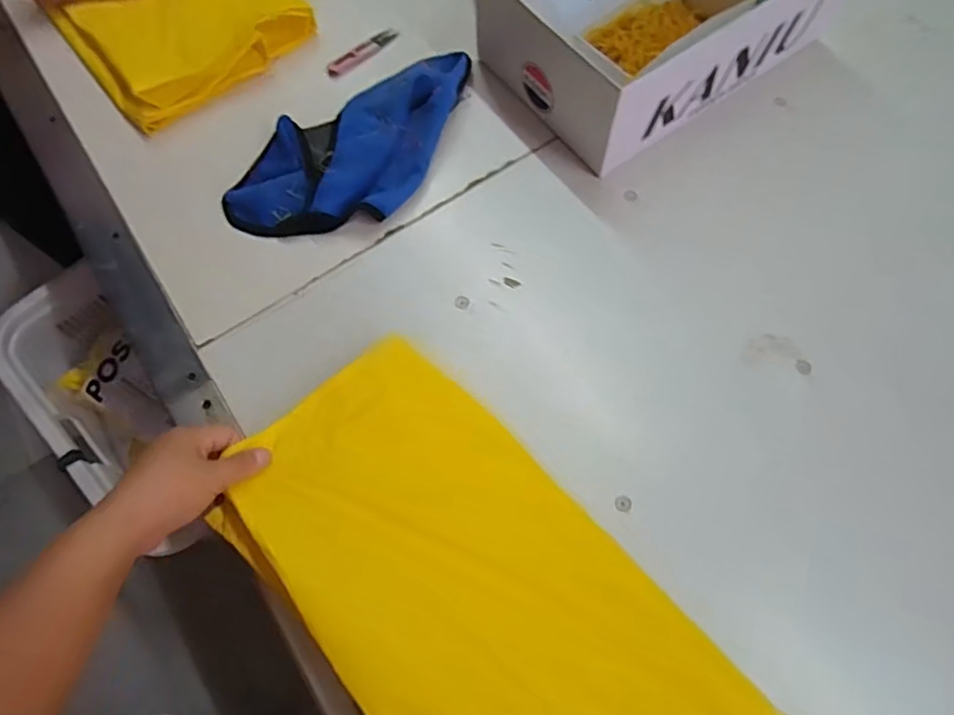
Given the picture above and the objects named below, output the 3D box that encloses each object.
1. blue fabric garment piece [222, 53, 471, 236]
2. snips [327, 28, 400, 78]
[{"bbox_3d":[-0.122,-0.238,0.661,0.162,0.034,0.320,38,73,16],"label":"blue fabric garment piece"},{"bbox_3d":[-0.142,-0.376,0.745,0.099,0.009,0.023,-40,71,-15],"label":"snips"}]

